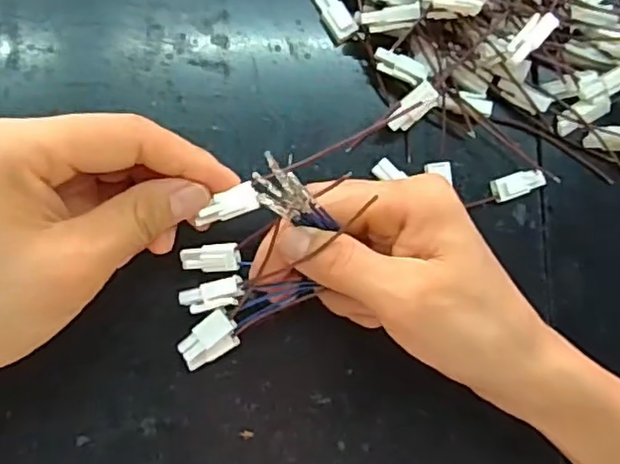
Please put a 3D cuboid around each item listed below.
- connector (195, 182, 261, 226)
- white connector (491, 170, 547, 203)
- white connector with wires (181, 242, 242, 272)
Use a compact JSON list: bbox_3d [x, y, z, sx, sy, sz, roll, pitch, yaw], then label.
[{"bbox_3d":[-0.031,-0.009,0.243,0.025,0.004,0.011,-28,92,-1],"label":"connector"},{"bbox_3d":[0.098,-0.023,0.304,0.025,0.008,0.011,-19,91,-8],"label":"white connector"},{"bbox_3d":[-0.042,0.011,0.274,0.025,0.004,0.012,-2,89,7],"label":"white connector with wires"}]

